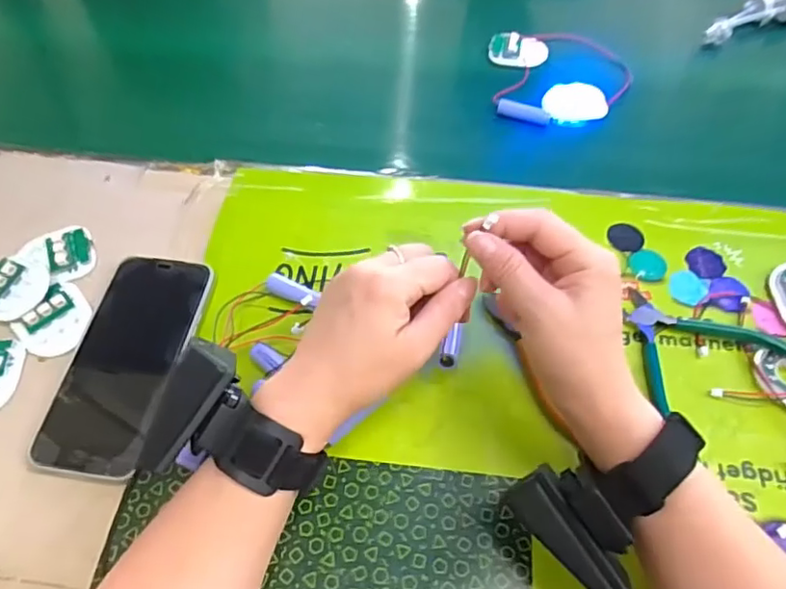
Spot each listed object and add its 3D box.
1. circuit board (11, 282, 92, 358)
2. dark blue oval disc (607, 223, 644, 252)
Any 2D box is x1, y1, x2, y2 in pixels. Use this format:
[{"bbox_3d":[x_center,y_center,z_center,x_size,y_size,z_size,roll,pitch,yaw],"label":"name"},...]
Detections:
[{"bbox_3d":[-0.242,0.018,0.423,0.049,0.006,0.052,30,63,18],"label":"circuit board"},{"bbox_3d":[0.183,-0.045,0.459,0.027,0.006,0.026,31,63,19],"label":"dark blue oval disc"}]

